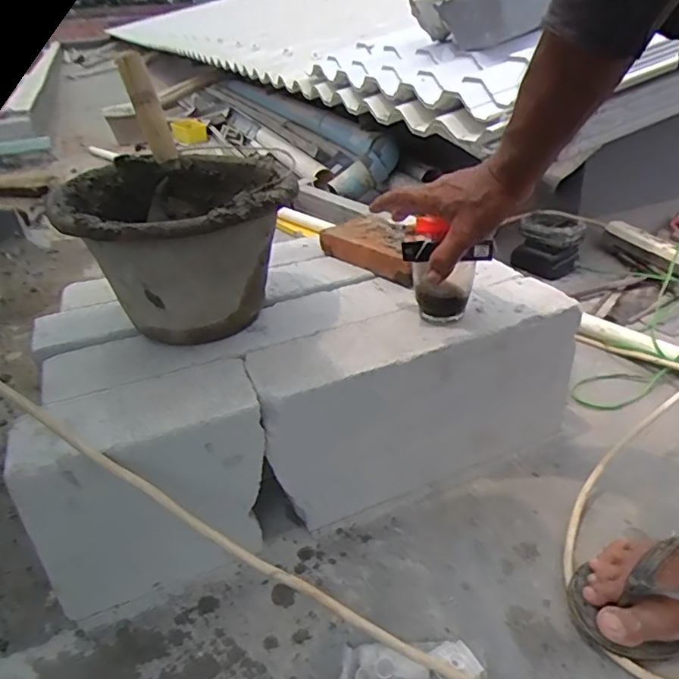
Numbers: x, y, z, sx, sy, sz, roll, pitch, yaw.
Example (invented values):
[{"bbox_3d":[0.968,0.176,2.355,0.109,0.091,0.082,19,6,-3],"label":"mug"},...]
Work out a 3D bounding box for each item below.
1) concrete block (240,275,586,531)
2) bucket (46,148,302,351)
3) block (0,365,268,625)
[{"bbox_3d":[0.095,0.077,0.672,0.390,0.204,0.087,-17,34,-21],"label":"concrete block"},{"bbox_3d":[-0.172,-0.098,0.635,0.224,0.173,0.231,-12,33,-13],"label":"bucket"},{"bbox_3d":[-0.185,0.153,0.569,0.219,0.202,0.123,-14,33,-16],"label":"block"}]

